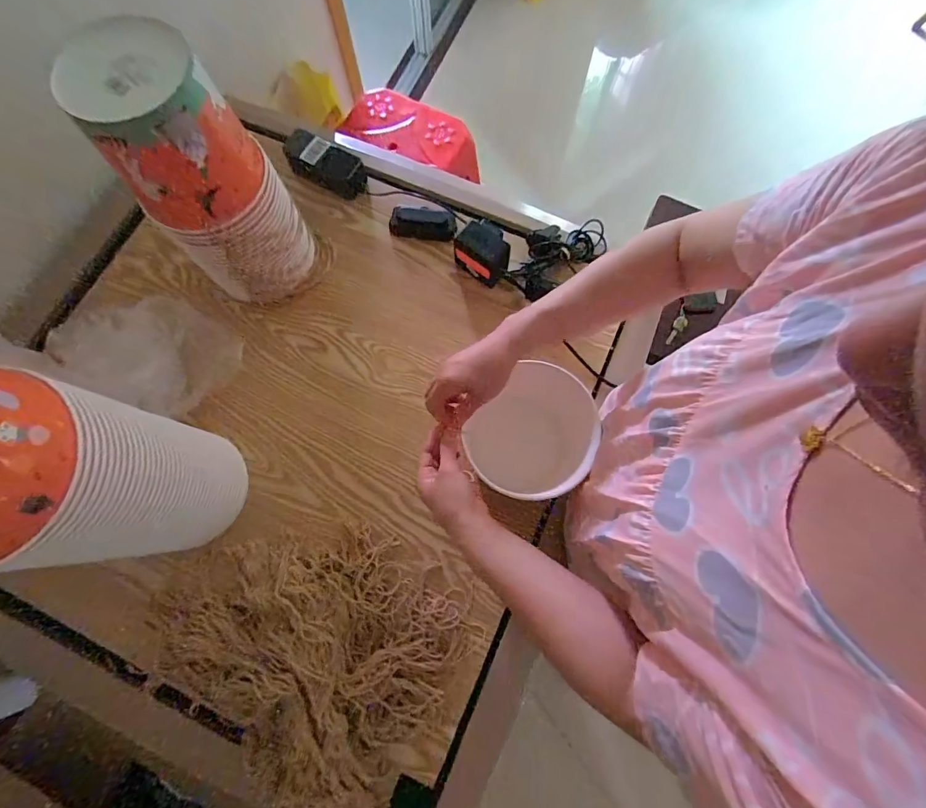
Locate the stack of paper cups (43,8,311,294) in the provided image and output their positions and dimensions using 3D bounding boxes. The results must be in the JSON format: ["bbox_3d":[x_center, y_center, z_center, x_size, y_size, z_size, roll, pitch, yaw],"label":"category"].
[{"bbox_3d":[-0.311,-0.271,0.557,0.154,0.305,0.141,-31,77,-10],"label":"stack of paper cups"}]

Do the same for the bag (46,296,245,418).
[{"bbox_3d":[-0.454,-0.082,0.617,0.208,0.082,0.166,26,75,6],"label":"bag"}]

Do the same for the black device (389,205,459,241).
[{"bbox_3d":[-0.065,-0.298,0.702,0.112,0.029,0.043,13,74,2],"label":"black device"}]

